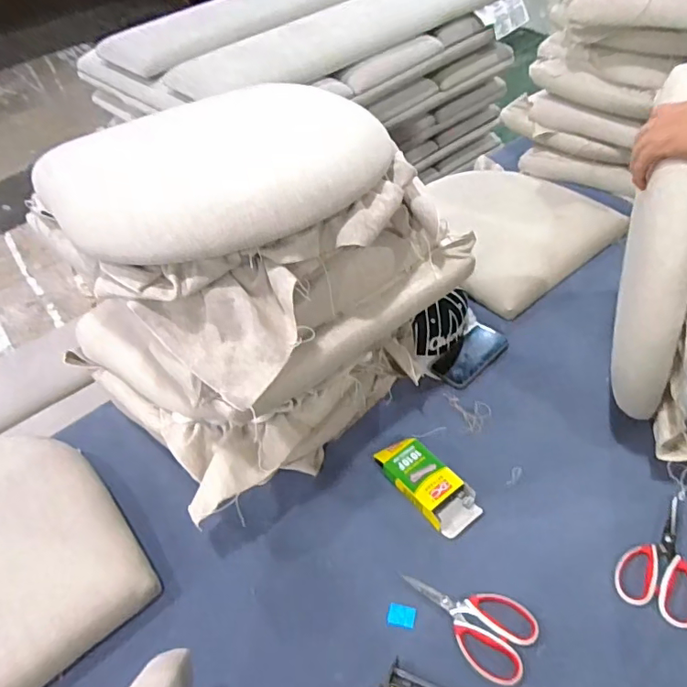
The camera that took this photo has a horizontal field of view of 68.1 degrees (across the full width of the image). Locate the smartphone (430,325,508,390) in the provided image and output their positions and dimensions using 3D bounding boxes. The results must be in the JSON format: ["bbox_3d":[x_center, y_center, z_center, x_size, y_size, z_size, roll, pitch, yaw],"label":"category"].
[{"bbox_3d":[0.256,0.023,1.021,0.178,0.012,0.081,-36,51,-27],"label":"smartphone"}]

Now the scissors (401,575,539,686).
[{"bbox_3d":[0.166,0.368,0.690,0.176,0.011,0.099,24,52,28],"label":"scissors"}]

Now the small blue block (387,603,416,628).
[{"bbox_3d":[0.081,0.377,0.704,0.037,0.004,0.028,8,46,14],"label":"small blue block"}]

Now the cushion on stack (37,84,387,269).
[{"bbox_3d":[-0.152,-0.232,0.659,0.424,0.065,0.339,-29,48,-21],"label":"cushion on stack"}]

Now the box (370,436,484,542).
[{"bbox_3d":[0.135,0.223,0.824,0.086,0.035,0.180,-33,50,-24],"label":"box"}]

